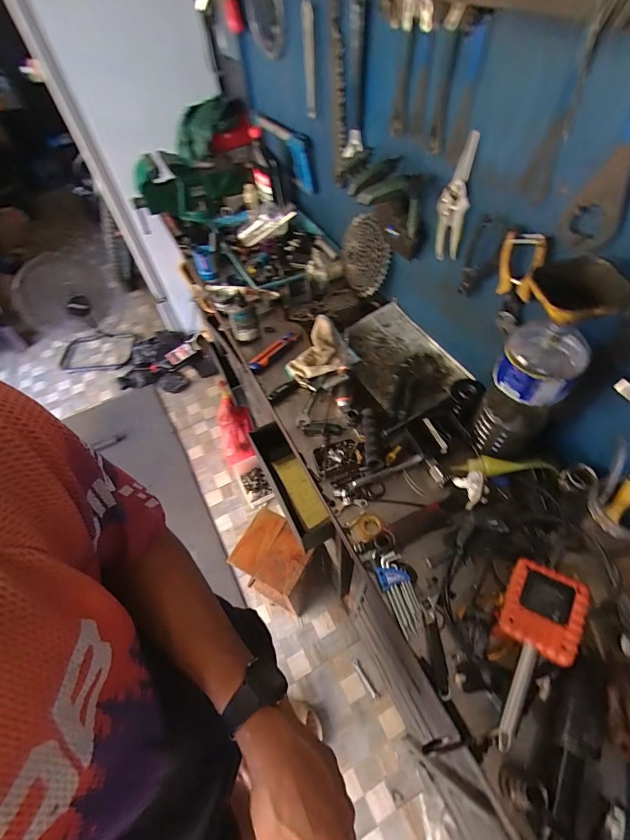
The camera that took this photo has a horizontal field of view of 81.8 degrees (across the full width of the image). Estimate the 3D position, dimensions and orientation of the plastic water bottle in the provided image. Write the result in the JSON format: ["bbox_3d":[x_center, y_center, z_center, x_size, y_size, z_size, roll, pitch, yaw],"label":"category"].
[{"bbox_3d":[0.330,-0.040,0.591,0.103,0.258,0.098,30,62,22],"label":"plastic water bottle"}]

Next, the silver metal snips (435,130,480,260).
[{"bbox_3d":[0.237,-0.370,0.624,0.048,0.194,0.024,12,56,12],"label":"silver metal snips"}]

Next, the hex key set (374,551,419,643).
[{"bbox_3d":[0.128,0.265,0.550,0.043,0.018,0.115,-16,68,-8],"label":"hex key set"}]

